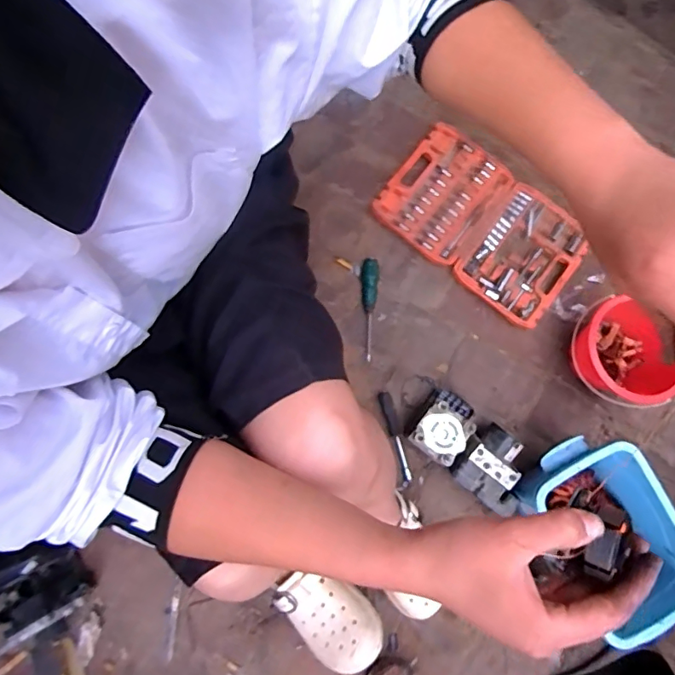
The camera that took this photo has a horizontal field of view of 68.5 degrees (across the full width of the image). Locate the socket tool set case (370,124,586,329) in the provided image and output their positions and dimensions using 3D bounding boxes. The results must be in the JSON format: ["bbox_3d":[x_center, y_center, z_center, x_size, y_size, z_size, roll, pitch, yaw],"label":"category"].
[{"bbox_3d":[0.287,-0.226,0.984,0.389,0.041,0.256,38,79,2],"label":"socket tool set case"}]

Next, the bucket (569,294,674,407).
[{"bbox_3d":[0.513,0.031,0.911,0.151,0.121,0.193,-11,79,-6],"label":"bucket"}]

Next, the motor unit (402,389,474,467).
[{"bbox_3d":[0.182,0.154,0.880,0.091,0.093,0.125,36,78,4],"label":"motor unit"}]

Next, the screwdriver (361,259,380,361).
[{"bbox_3d":[0.061,-0.054,0.951,0.032,0.029,0.191,2,92,-1],"label":"screwdriver"}]

